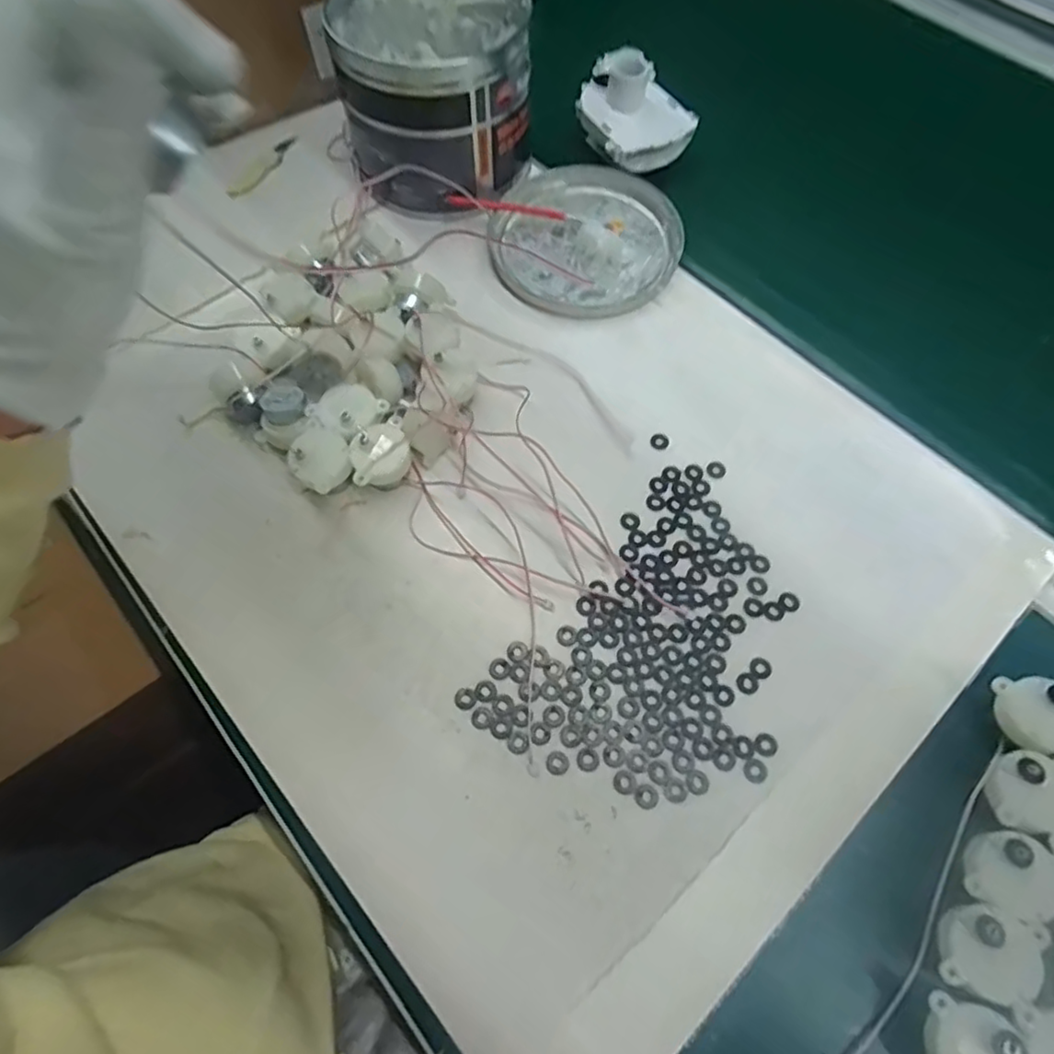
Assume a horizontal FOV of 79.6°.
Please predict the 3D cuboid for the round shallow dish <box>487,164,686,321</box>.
[{"bbox_3d":[0.041,-0.201,0.439,0.128,0.016,0.131,0,65,0],"label":"round shallow dish"}]

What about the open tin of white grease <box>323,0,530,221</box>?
[{"bbox_3d":[-0.063,-0.301,0.432,0.119,0.106,0.140,-7,65,-3],"label":"open tin of white grease"}]

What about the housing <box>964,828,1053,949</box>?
[{"bbox_3d":[0.199,0.145,0.262,0.033,0.024,0.034,0,65,0],"label":"housing"}]

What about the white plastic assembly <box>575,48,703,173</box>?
[{"bbox_3d":[0.073,-0.305,0.466,0.069,0.043,0.091,-34,69,-15],"label":"white plastic assembly"}]

